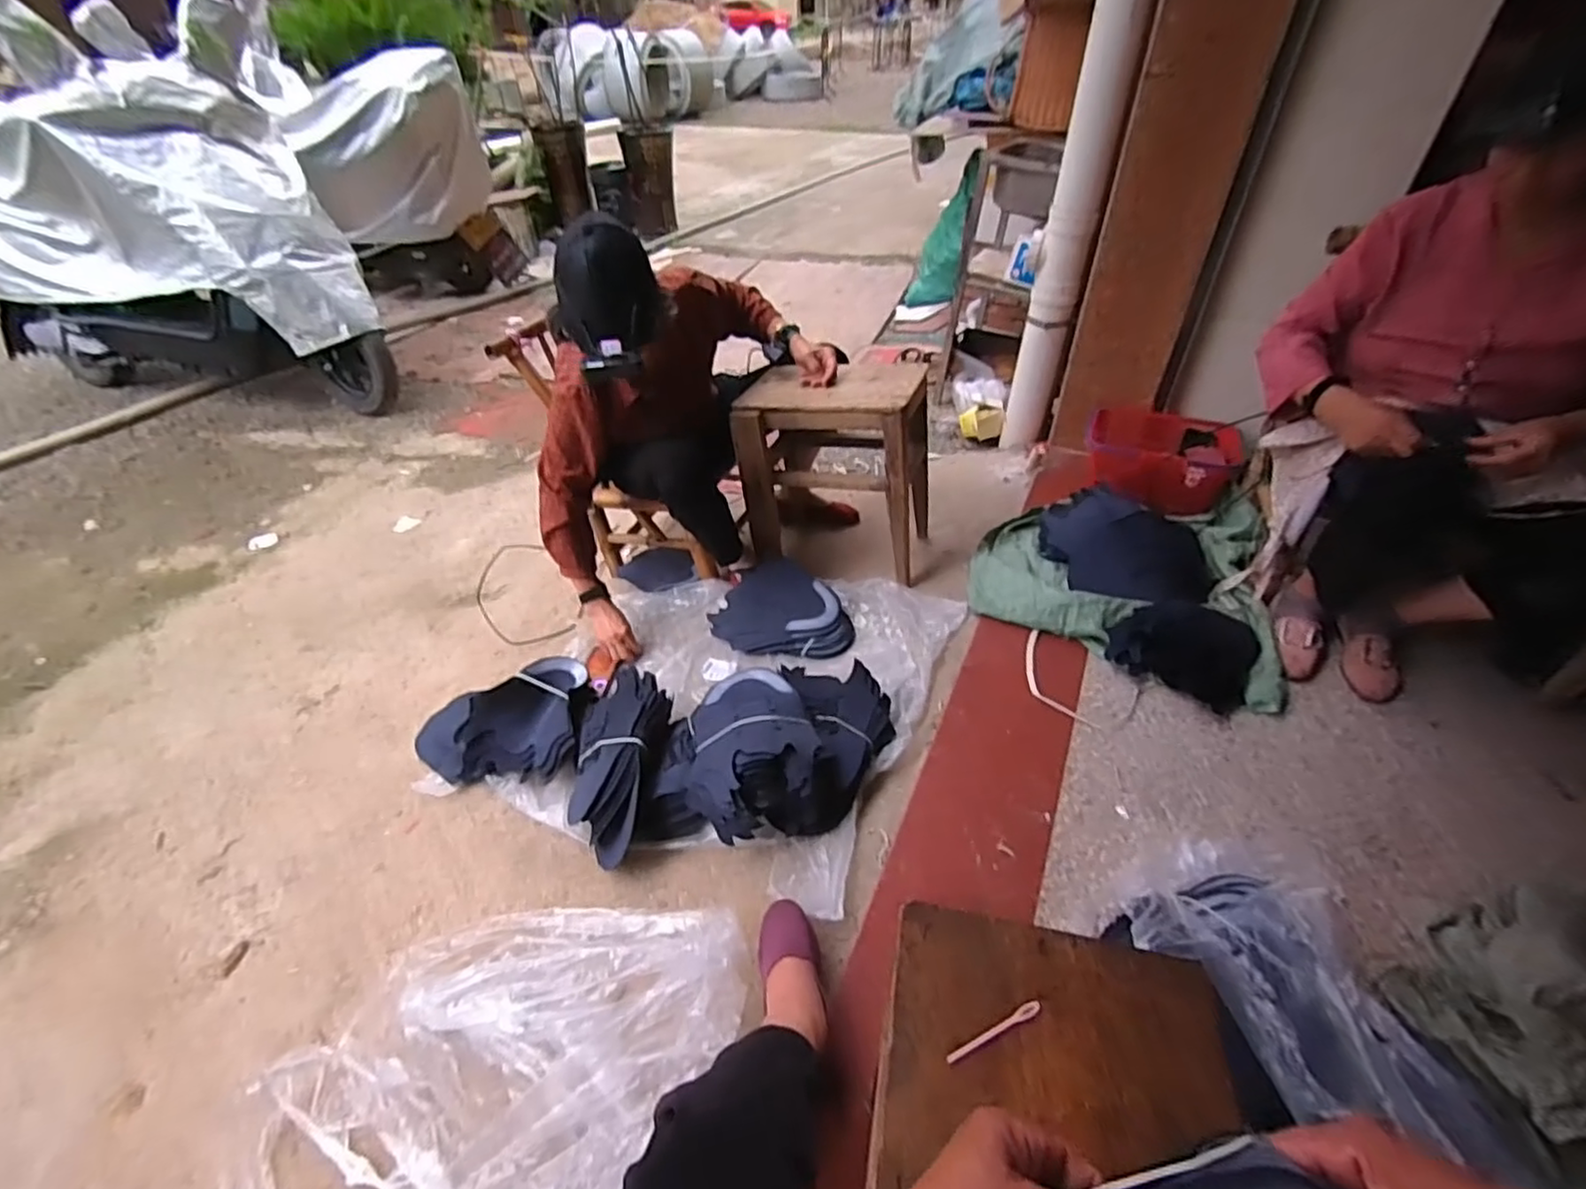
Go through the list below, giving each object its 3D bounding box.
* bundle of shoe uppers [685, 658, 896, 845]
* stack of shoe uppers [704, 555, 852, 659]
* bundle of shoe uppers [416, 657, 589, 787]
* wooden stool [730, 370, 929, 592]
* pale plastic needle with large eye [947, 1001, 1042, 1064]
[{"bbox_3d":[0.002,0.231,1.101,0.354,0.161,0.281,-8,42,-8],"label":"bundle of shoe uppers"},{"bbox_3d":[-0.025,0.041,1.455,0.309,0.066,0.243,30,52,35],"label":"stack of shoe uppers"},{"bbox_3d":[-0.557,0.242,1.252,0.315,0.126,0.251,-9,40,-3],"label":"bundle of shoe uppers"},{"bbox_3d":[0.102,-0.298,1.509,0.413,0.371,0.323,8,42,10],"label":"wooden stool"},{"bbox_3d":[0.142,0.307,0.473,0.078,0.004,0.009,-18,47,-17],"label":"pale plastic needle with large eye"}]

